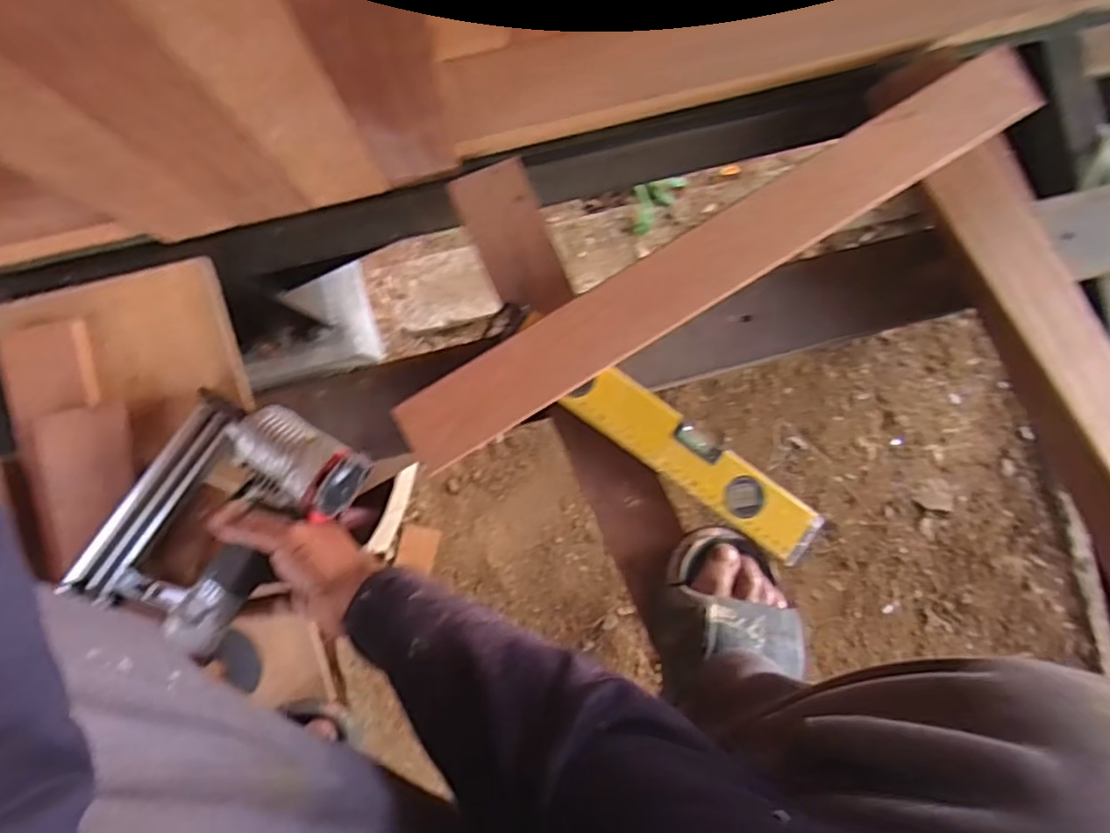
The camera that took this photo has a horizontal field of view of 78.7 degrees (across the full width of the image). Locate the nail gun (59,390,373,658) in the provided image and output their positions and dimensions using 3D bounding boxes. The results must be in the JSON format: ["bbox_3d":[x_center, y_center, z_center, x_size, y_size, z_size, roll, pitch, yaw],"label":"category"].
[{"bbox_3d":[-0.270,0.084,0.541,0.156,0.066,0.206,33,88,-4],"label":"nail gun"}]

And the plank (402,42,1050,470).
[{"bbox_3d":[0.153,-0.142,0.585,0.629,0.028,0.067,-31,93,-4],"label":"plank"}]

